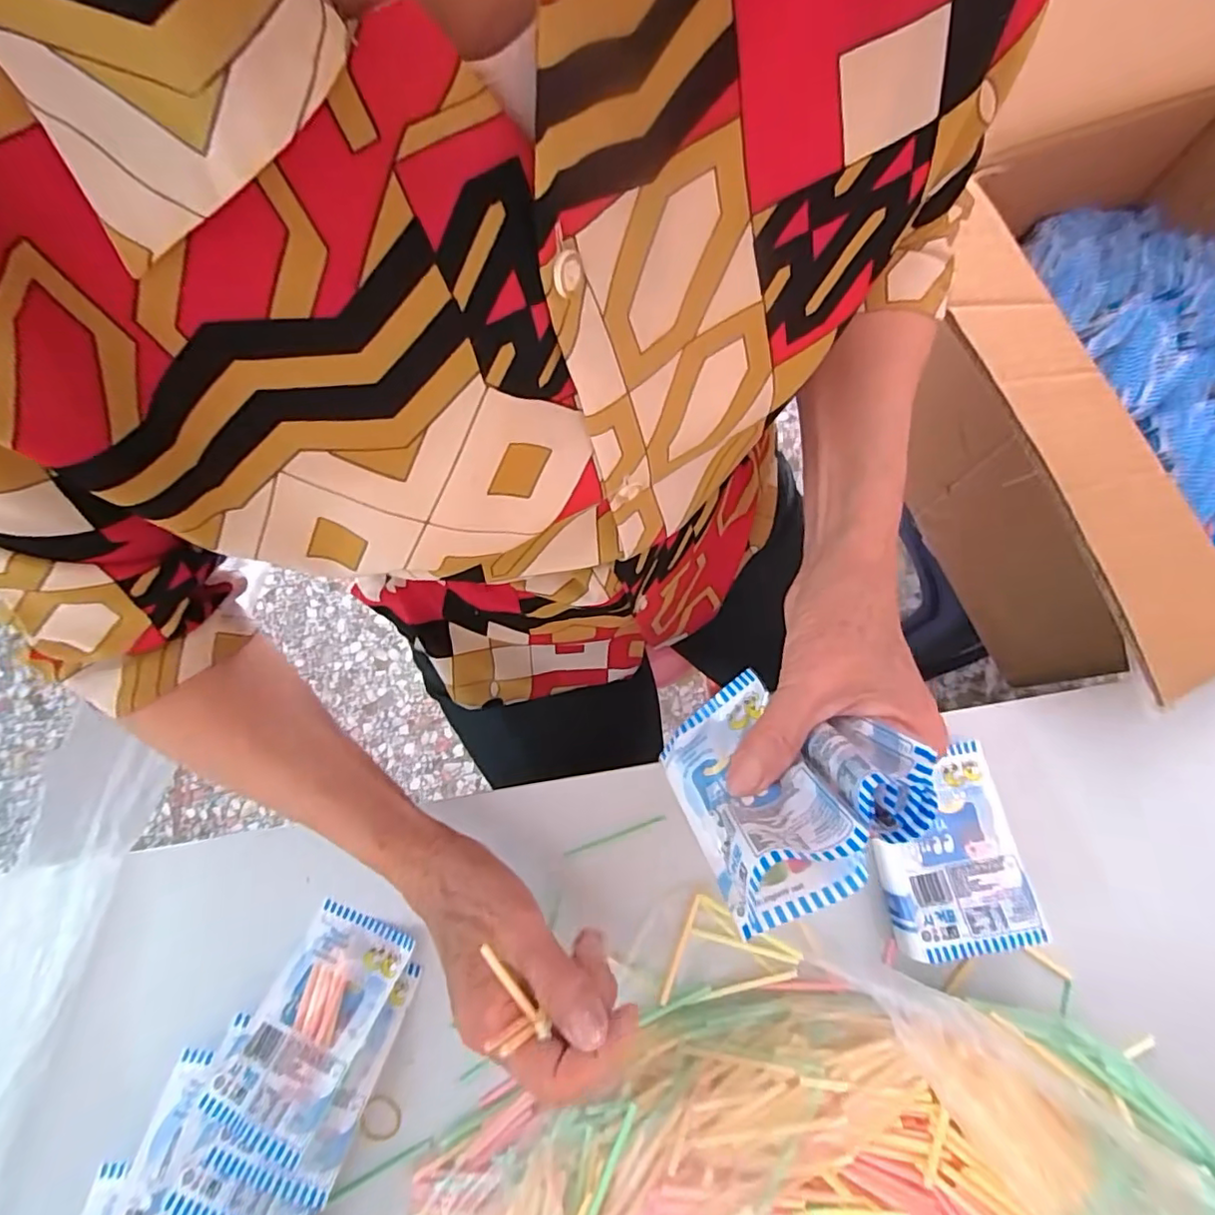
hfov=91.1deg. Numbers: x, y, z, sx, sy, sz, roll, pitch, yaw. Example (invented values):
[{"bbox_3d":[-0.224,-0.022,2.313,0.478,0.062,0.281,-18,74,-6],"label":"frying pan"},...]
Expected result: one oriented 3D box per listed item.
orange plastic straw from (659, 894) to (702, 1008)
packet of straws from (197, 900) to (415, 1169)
[{"bbox_3d":[0.041,0.190,0.332,0.005,0.004,0.057,21,77,6],"label":"orange plastic straw"},{"bbox_3d":[-0.156,0.216,0.315,0.063,0.009,0.101,15,52,19],"label":"packet of straws"}]

